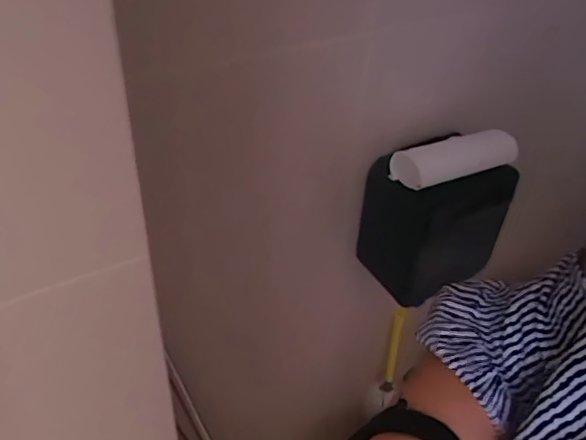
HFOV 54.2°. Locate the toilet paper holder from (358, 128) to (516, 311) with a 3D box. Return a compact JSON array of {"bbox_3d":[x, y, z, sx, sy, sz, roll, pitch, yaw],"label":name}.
[{"bbox_3d":[0.223,-0.007,0.921,0.221,0.273,0.111,-14,42,-21],"label":"toilet paper holder"}]

